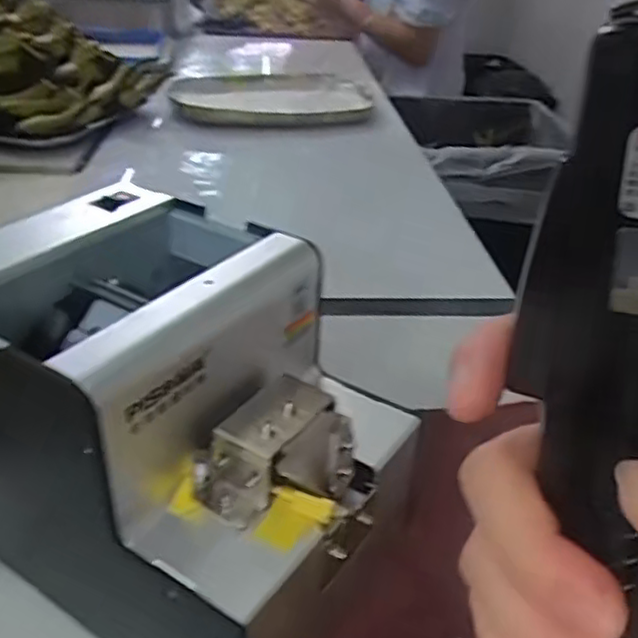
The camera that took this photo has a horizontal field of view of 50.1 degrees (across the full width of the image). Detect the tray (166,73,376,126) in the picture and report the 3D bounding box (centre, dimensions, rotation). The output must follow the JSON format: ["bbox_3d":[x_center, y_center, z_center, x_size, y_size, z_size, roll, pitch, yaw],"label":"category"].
[{"bbox_3d":[-0.066,-0.316,0.976,0.278,0.027,0.218,-1,32,-8],"label":"tray"}]

